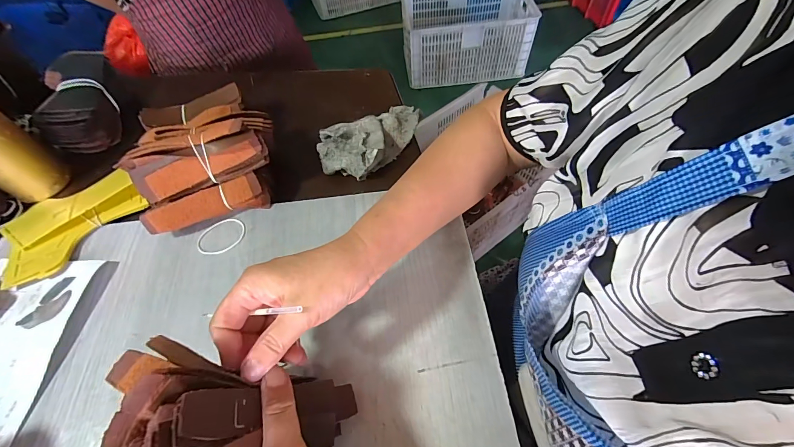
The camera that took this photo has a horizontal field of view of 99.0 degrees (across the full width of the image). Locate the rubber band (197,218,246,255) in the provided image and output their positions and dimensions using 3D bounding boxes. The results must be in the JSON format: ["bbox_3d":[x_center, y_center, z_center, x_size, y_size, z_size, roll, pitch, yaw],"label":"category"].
[{"bbox_3d":[-0.208,0.015,0.400,0.056,0.004,0.046,-35,61,-16],"label":"rubber band"}]

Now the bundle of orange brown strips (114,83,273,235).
[{"bbox_3d":[-0.240,-0.103,0.425,0.158,0.093,0.198,-20,58,-8],"label":"bundle of orange brown strips"}]

